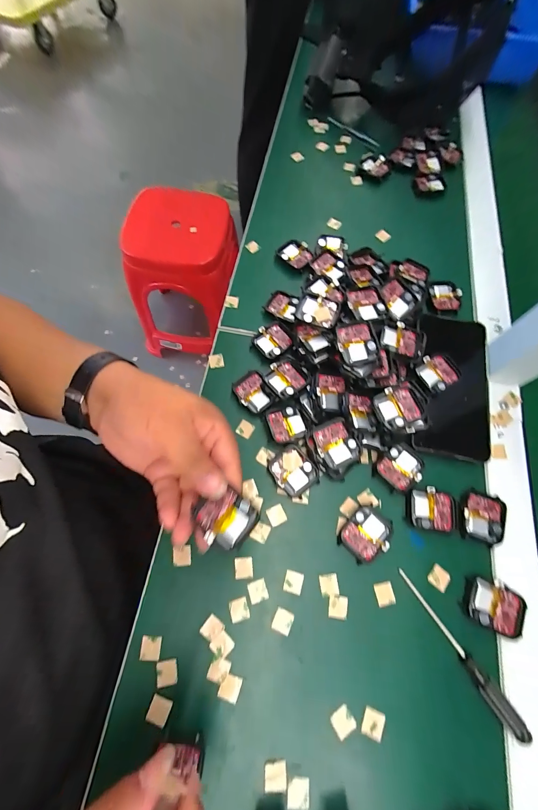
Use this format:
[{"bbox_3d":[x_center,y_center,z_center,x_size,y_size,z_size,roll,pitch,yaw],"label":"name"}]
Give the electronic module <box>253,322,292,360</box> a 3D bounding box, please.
[{"bbox_3d":[0.004,-0.072,0.356,0.037,0.012,0.035,-40,74,-15],"label":"electronic module"}]

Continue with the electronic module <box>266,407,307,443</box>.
[{"bbox_3d":[0.018,0.019,0.319,0.035,0.006,0.034,-16,69,-8],"label":"electronic module"}]

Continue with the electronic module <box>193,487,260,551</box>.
[{"bbox_3d":[-0.032,0.080,0.228,0.043,0.008,0.036,33,71,11],"label":"electronic module"}]

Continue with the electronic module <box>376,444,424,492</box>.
[{"bbox_3d":[0.128,0.061,0.307,0.036,0.010,0.039,42,73,14],"label":"electronic module"}]

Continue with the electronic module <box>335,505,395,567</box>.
[{"bbox_3d":[0.088,0.117,0.286,0.037,0.011,0.044,41,73,14],"label":"electronic module"}]

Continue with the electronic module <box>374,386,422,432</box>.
[{"bbox_3d":[0.123,0.004,0.305,0.038,0.015,0.038,-12,69,-6],"label":"electronic module"}]

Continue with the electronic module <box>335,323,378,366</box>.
[{"bbox_3d":[0.084,-0.059,0.304,0.036,0.004,0.041,-9,83,-5],"label":"electronic module"}]

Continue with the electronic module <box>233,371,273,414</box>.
[{"bbox_3d":[-0.016,-0.012,0.331,0.033,0.015,0.044,-27,71,-12],"label":"electronic module"}]

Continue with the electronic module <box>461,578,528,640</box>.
[{"bbox_3d":[0.189,0.169,0.267,0.043,0.009,0.036,28,70,9],"label":"electronic module"}]

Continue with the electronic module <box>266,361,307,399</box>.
[{"bbox_3d":[0.018,-0.026,0.331,0.039,0.016,0.038,-31,72,-13],"label":"electronic module"}]

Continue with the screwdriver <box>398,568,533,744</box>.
[{"bbox_3d":[0.152,0.196,0.254,0.012,0.011,0.130,-31,72,-13],"label":"screwdriver"}]

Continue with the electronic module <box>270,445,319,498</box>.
[{"bbox_3d":[0.024,0.064,0.304,0.038,0.014,0.044,-33,72,-14],"label":"electronic module"}]

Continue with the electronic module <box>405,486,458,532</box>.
[{"bbox_3d":[0.151,0.096,0.292,0.044,0.008,0.036,8,68,2],"label":"electronic module"}]

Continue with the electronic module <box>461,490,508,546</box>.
[{"bbox_3d":[0.196,0.103,0.291,0.038,0.004,0.044,18,69,6],"label":"electronic module"}]

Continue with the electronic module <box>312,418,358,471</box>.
[{"bbox_3d":[0.063,0.035,0.295,0.034,0.008,0.042,-23,76,-10],"label":"electronic module"}]

